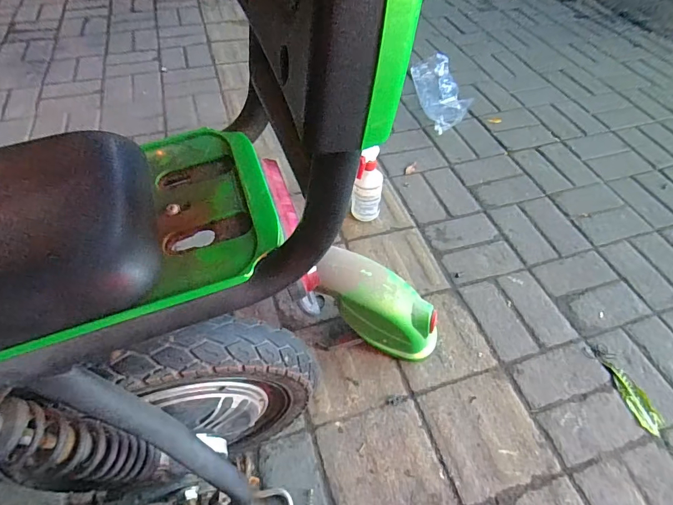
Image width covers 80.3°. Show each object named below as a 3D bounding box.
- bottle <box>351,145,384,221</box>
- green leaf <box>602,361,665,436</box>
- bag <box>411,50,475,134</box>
[{"bbox_3d":[0.075,-0.151,0.968,0.073,0.214,0.067,6,52,3],"label":"bottle"},{"bbox_3d":[0.575,0.275,0.767,0.050,0.006,0.137,-10,53,-10],"label":"green leaf"},{"bbox_3d":[0.358,-0.589,1.422,0.138,0.071,0.470,-4,52,-5],"label":"bag"}]

